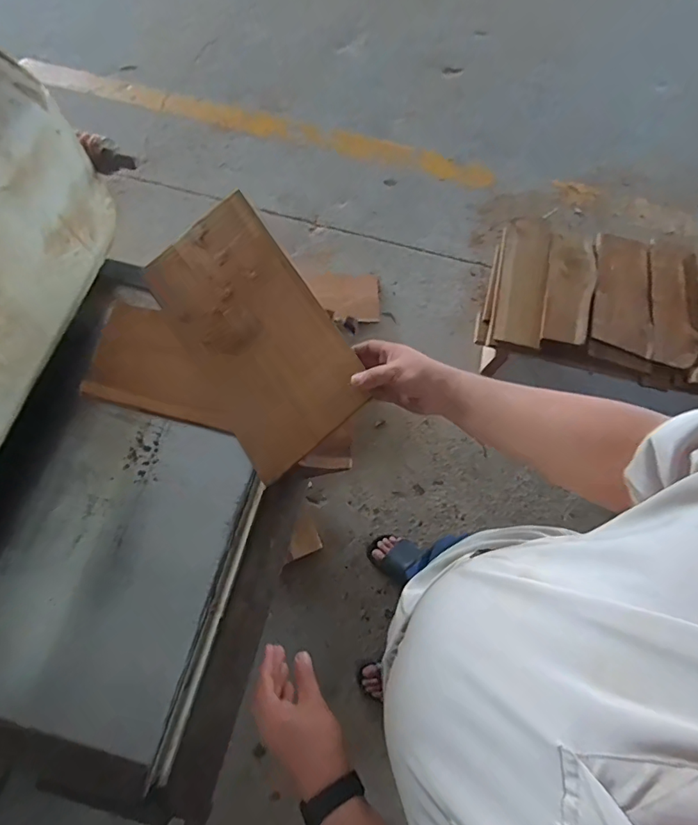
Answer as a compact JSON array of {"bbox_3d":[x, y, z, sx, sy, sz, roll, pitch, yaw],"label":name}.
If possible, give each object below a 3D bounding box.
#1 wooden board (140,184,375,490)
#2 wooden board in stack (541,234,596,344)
[{"bbox_3d":[-0.139,-0.117,0.678,0.200,0.015,0.378,-37,78,11],"label":"wooden board"},{"bbox_3d":[0.643,-0.364,1.394,0.132,0.026,0.348,12,72,3],"label":"wooden board in stack"}]

